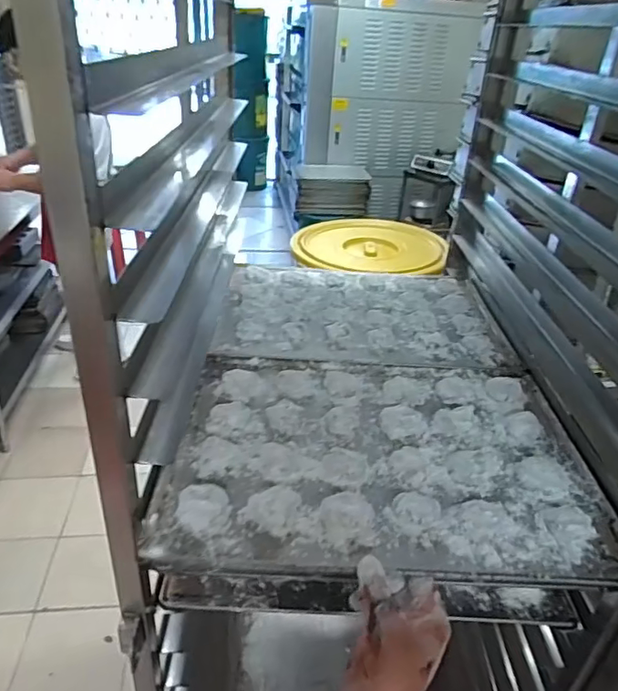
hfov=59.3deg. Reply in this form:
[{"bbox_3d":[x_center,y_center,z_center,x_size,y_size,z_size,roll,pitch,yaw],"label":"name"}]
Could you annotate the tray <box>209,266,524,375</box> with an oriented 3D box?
[{"bbox_3d":[0.081,-0.057,0.885,0.431,0.018,0.319,3,33,-2],"label":"tray"}]

